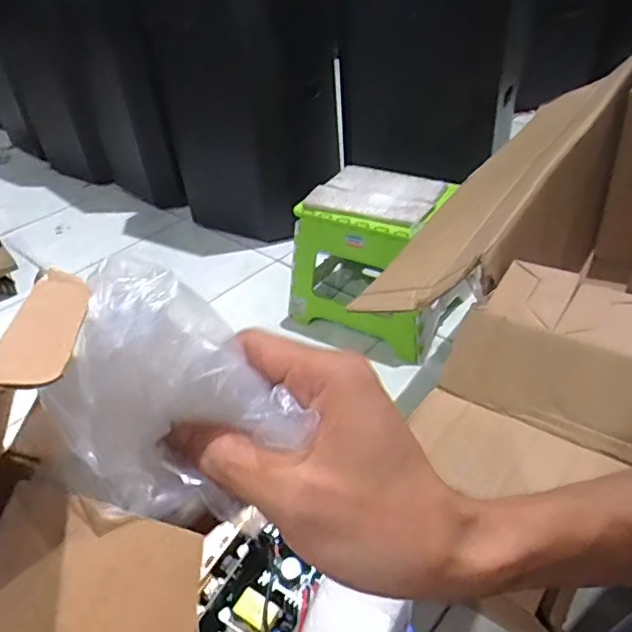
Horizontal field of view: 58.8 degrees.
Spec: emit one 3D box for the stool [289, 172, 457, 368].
[{"bbox_3d":[0.122,-0.126,1.145,0.310,0.279,0.236,20,45,29],"label":"stool"}]

